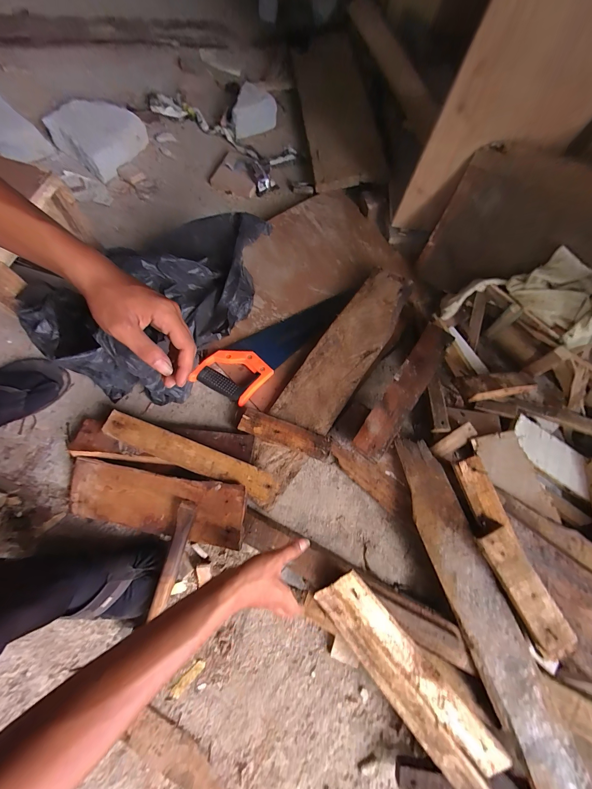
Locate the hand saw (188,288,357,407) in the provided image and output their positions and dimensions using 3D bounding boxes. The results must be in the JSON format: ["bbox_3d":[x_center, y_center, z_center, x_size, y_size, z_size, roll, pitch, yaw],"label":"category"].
[{"bbox_3d":[-0.039,-0.128,0.630,0.116,0.025,0.368,42,76,11],"label":"hand saw"}]

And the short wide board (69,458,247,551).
[{"bbox_3d":[-0.239,0.182,0.490,0.310,0.010,0.101,7,90,8],"label":"short wide board"}]

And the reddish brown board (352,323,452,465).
[{"bbox_3d":[0.214,-0.017,0.561,0.057,0.015,0.317,35,71,12],"label":"reddish brown board"}]

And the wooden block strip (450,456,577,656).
[{"bbox_3d":[0.330,0.250,0.465,0.064,0.036,0.295,-19,72,-7],"label":"wooden block strip"}]

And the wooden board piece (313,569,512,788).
[{"bbox_3d":[0.162,0.421,0.435,0.089,0.018,0.329,-43,81,13],"label":"wooden board piece"}]

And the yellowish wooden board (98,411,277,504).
[{"bbox_3d":[-0.179,0.103,0.492,0.308,0.016,0.046,21,70,3],"label":"yellowish wooden board"}]

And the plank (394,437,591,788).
[{"bbox_3d":[0.287,0.331,0.458,0.084,0.019,0.531,-16,73,-10],"label":"plank"}]

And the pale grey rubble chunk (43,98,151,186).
[{"bbox_3d":[-0.525,-0.680,0.755,0.231,0.059,0.188,32,74,8],"label":"pale grey rubble chunk"}]

